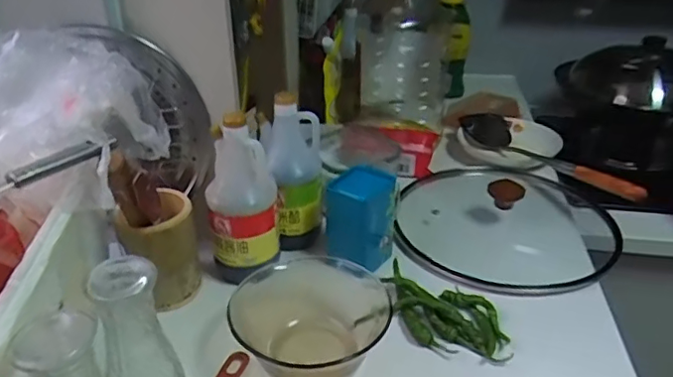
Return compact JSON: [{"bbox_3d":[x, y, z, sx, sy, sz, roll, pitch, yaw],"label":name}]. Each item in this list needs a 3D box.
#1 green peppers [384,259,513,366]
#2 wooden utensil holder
[{"bbox_3d":[0.123,0.142,0.654,0.156,0.026,0.084,18,34,25],"label":"green peppers"},{"bbox_3d":[-0.204,0.075,0.672,0.064,0.120,0.084,22,38,34],"label":"wooden utensil holder"}]

